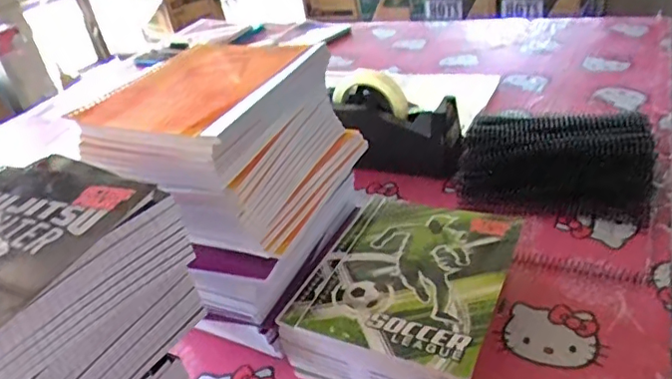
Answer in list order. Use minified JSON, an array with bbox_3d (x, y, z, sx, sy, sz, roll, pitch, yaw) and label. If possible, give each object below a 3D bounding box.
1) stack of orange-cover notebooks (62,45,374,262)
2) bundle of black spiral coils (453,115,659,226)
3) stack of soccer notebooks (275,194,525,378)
[{"bbox_3d":[-0.096,-0.047,0.544,0.168,0.126,0.207,7,35,25],"label":"stack of orange-cover notebooks"},{"bbox_3d":[0.271,-0.035,0.705,0.225,0.106,0.127,9,37,27],"label":"bundle of black spiral coils"},{"bbox_3d":[0.068,0.093,0.533,0.172,0.068,0.201,9,37,27],"label":"stack of soccer notebooks"}]

